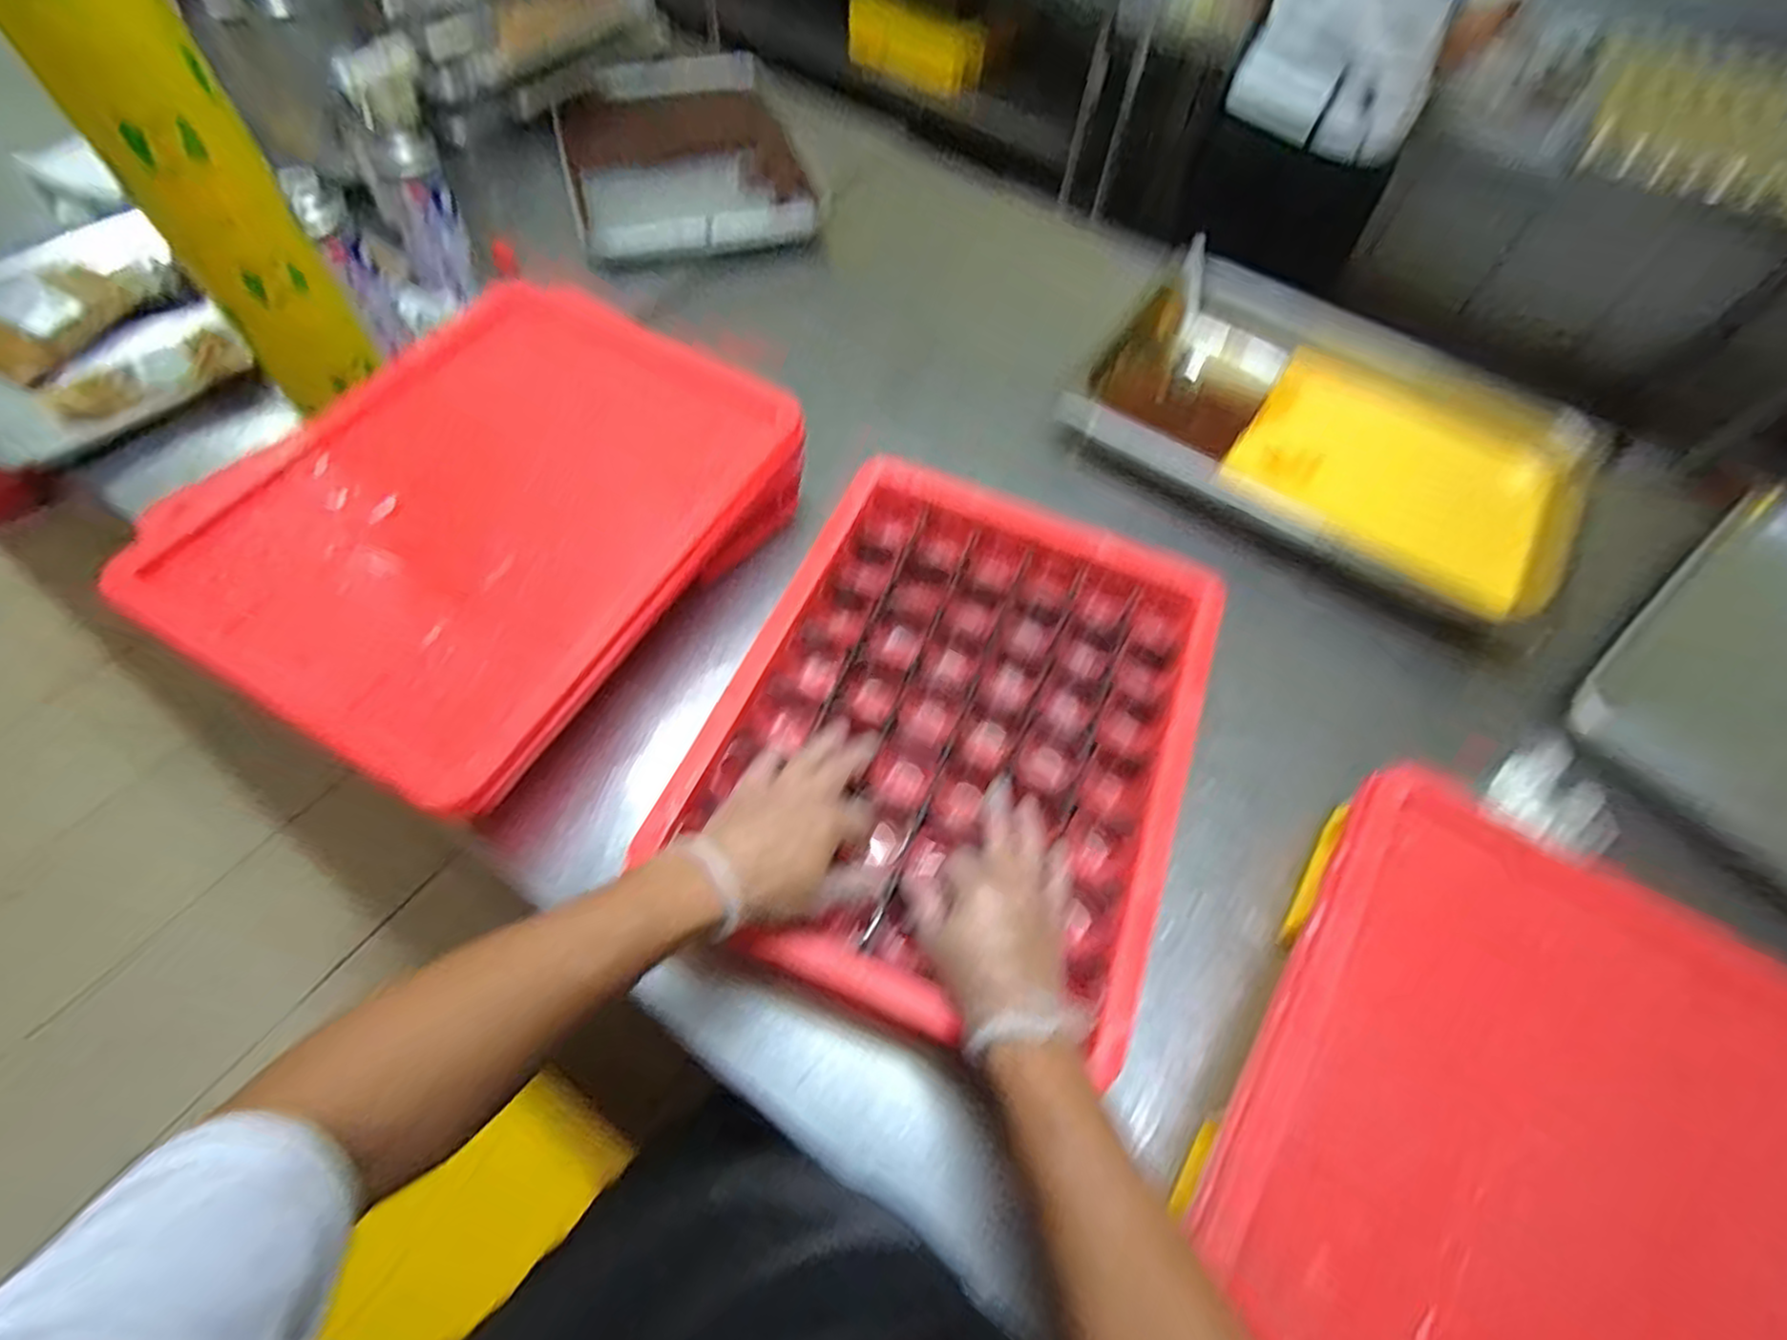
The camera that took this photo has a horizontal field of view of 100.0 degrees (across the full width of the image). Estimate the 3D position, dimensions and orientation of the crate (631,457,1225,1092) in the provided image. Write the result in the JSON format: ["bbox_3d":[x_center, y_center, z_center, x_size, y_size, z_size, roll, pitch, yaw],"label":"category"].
[{"bbox_3d":[0.059,0.036,0.627,0.352,0.069,0.466,21,61,8],"label":"crate"}]

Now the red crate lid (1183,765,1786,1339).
[{"bbox_3d":[0.407,0.314,0.450,0.358,0.018,0.451,34,63,15],"label":"red crate lid"}]

